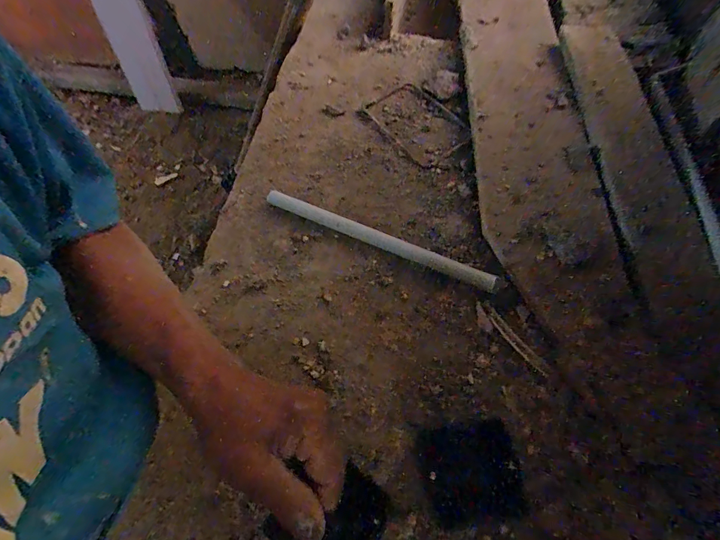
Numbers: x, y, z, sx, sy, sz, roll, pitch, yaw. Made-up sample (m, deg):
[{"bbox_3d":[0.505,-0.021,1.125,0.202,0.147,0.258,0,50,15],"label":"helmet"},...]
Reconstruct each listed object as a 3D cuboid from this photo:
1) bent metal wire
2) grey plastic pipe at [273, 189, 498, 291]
[{"bbox_3d":[0.077,-0.211,0.503,0.096,0.010,0.143,-36,67,-14],"label":"bent metal wire"},{"bbox_3d":[0.016,-0.037,0.416,0.278,0.014,0.018,23,67,13],"label":"grey plastic pipe"}]

